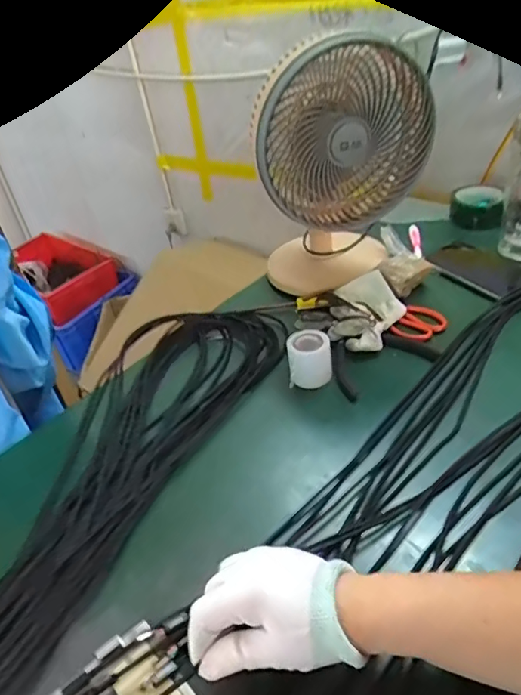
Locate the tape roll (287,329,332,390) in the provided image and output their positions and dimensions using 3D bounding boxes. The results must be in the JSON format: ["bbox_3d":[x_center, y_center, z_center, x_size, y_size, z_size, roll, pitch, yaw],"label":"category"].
[{"bbox_3d":[0.058,0.013,0.635,0.052,0.048,0.048,-5,35,6],"label":"tape roll"}]

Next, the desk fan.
[{"bbox_3d":[0.104,-0.251,0.754,0.225,0.313,0.180,-12,35,-3],"label":"desk fan"}]

